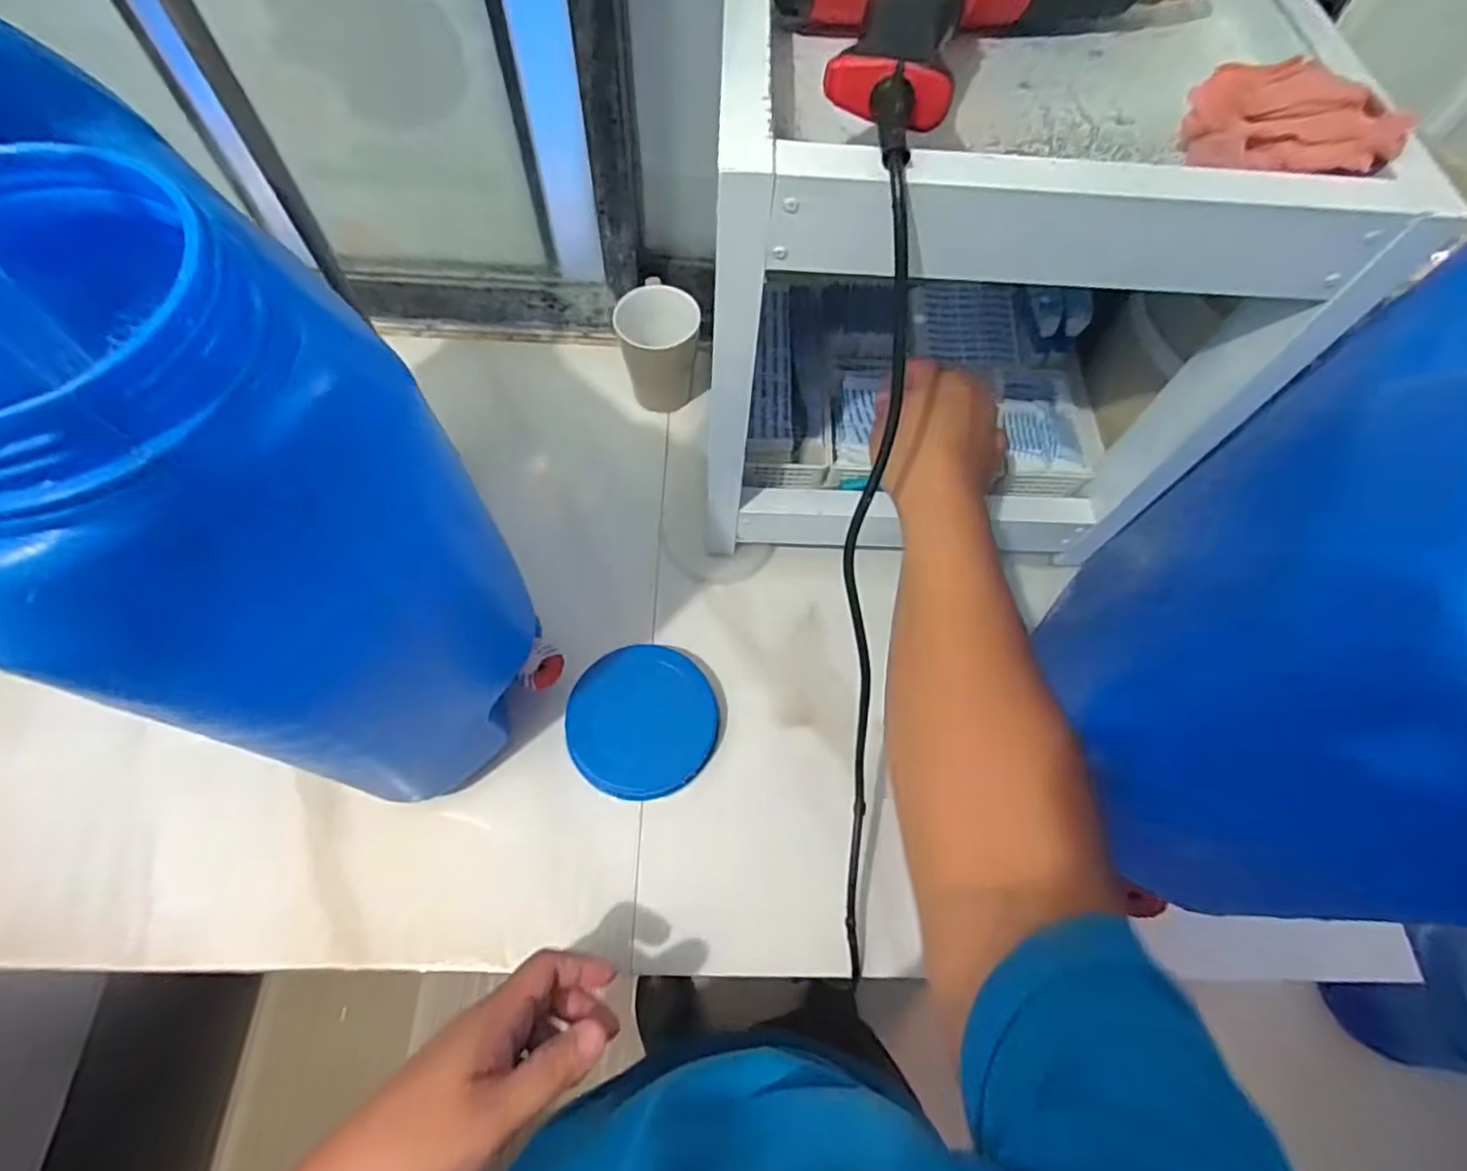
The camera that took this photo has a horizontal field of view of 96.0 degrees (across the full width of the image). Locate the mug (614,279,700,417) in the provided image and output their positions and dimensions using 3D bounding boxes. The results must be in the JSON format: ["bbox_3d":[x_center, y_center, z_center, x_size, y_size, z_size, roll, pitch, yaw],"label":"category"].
[{"bbox_3d":[-0.076,-0.243,0.661,0.073,0.099,0.091,2,65,-2],"label":"mug"}]

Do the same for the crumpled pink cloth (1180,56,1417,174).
[{"bbox_3d":[0.283,-0.229,0.341,0.099,0.051,0.052,29,67,10],"label":"crumpled pink cloth"}]

